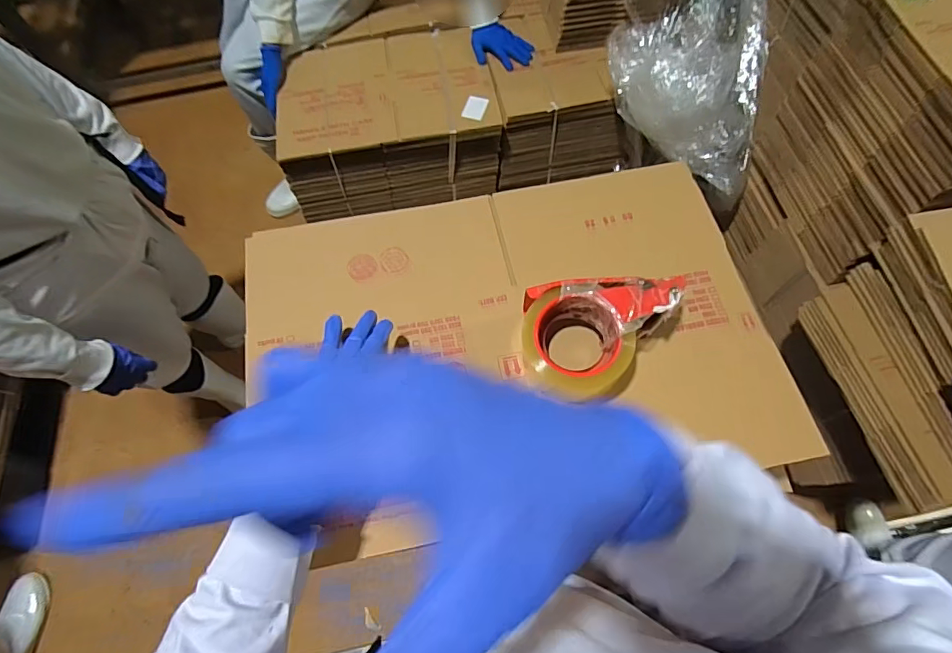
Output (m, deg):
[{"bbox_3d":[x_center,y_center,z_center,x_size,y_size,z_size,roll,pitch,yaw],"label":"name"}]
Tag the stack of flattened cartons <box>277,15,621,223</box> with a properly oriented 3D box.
[{"bbox_3d":[-0.071,-0.567,1.291,0.839,0.234,0.370,-8,65,-2],"label":"stack of flattened cartons"}]

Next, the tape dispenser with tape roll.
[{"bbox_3d":[0.120,0.013,0.468,0.147,0.065,0.098,-4,64,0],"label":"tape dispenser with tape roll"}]

